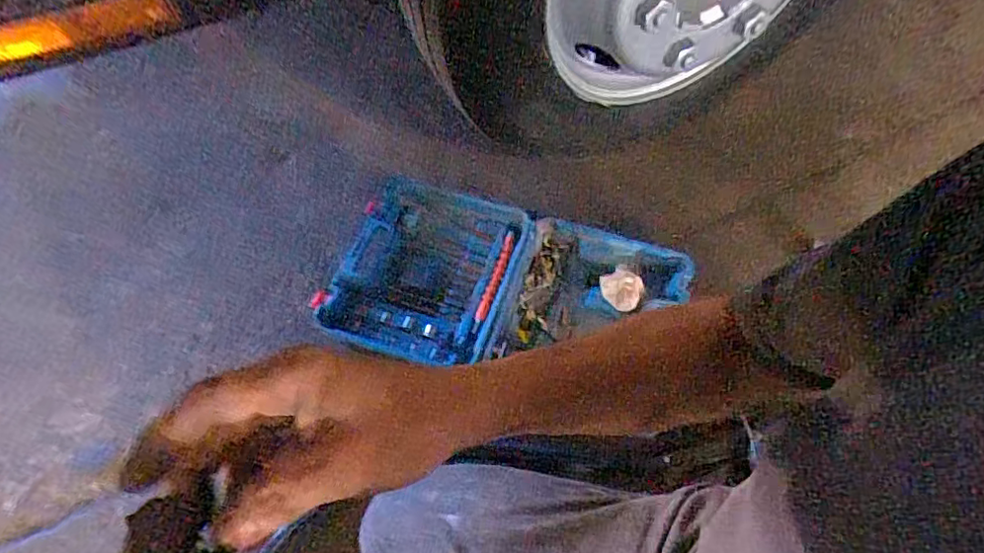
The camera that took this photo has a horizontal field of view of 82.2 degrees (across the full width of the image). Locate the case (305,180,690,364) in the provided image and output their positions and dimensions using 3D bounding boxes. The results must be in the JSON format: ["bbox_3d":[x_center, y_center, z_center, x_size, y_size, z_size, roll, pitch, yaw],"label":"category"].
[{"bbox_3d":[0.019,0.014,0.851,0.530,0.074,0.286,12,60,7],"label":"case"}]

